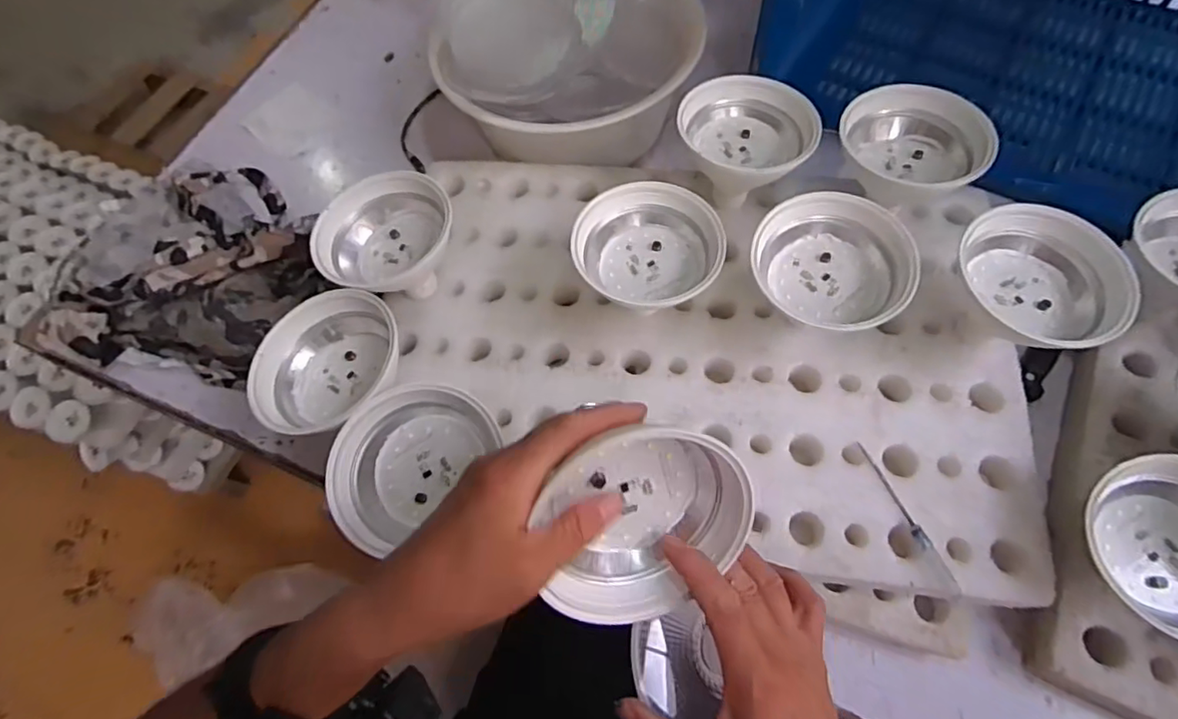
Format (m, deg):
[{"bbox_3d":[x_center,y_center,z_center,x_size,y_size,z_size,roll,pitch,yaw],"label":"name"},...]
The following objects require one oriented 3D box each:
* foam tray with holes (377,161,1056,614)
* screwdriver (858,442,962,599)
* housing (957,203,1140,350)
[{"bbox_3d":[0.089,-0.022,0.495,0.503,0.027,0.353,6,64,8],"label":"foam tray with holes"},{"bbox_3d":[0.228,0.112,0.421,0.011,0.011,0.114,-20,65,-6],"label":"screwdriver"},{"bbox_3d":[0.321,-0.055,0.418,0.090,0.047,0.109,-6,65,1],"label":"housing"}]

